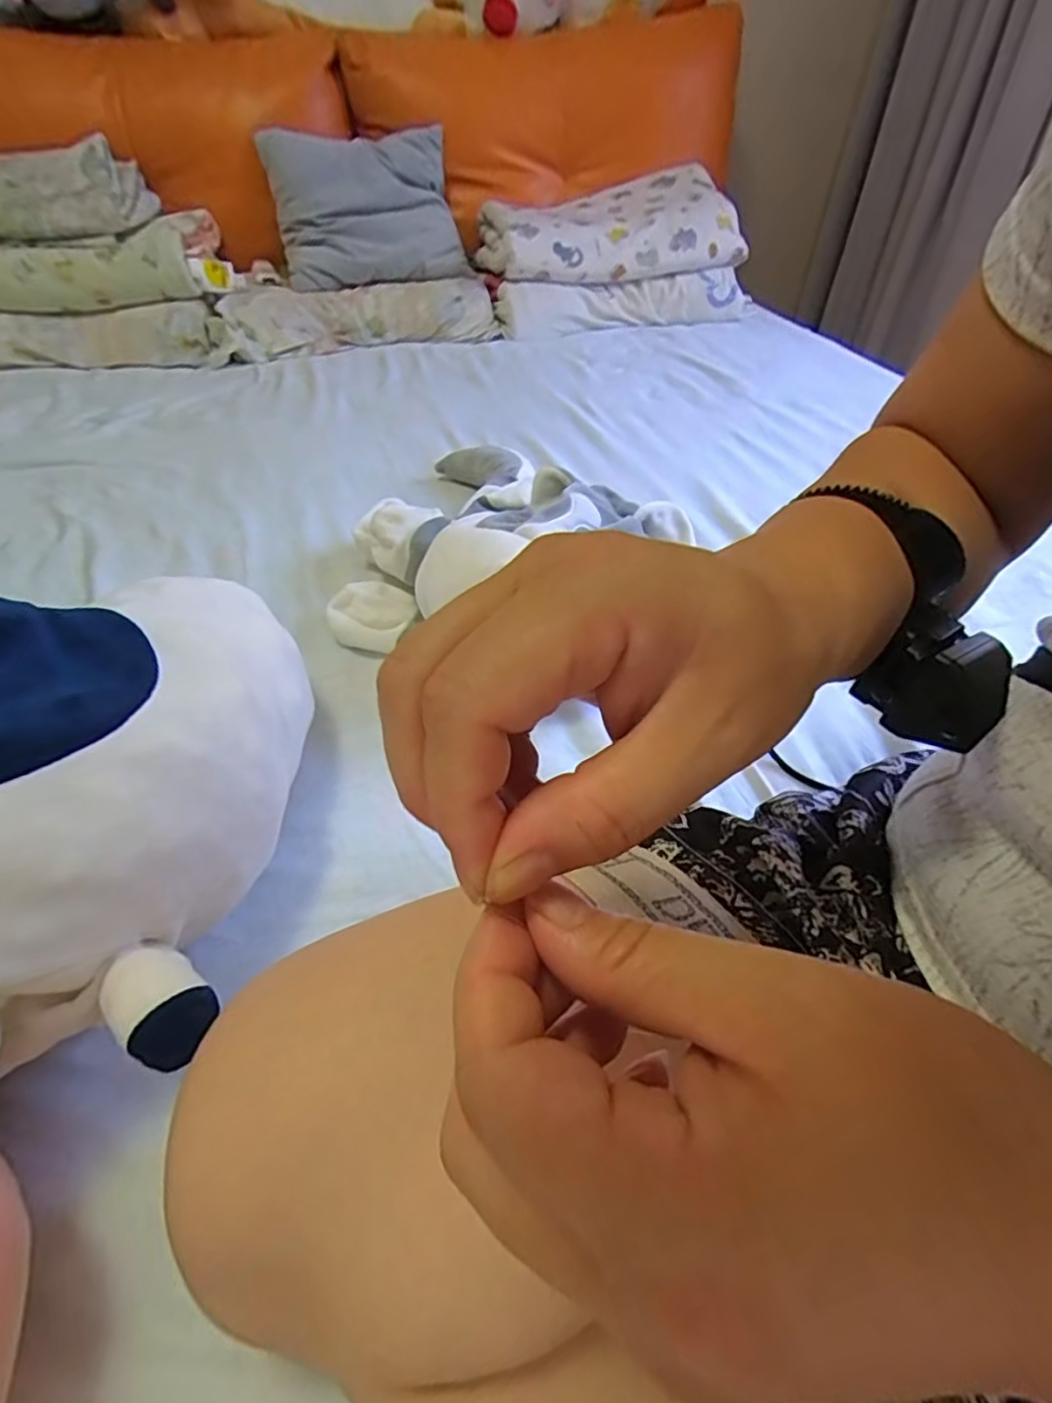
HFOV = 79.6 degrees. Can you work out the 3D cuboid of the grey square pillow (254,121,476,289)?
[{"bbox_3d":[-0.353,-1.112,1.417,0.405,0.090,0.393,-11,87,-19],"label":"grey square pillow"}]

